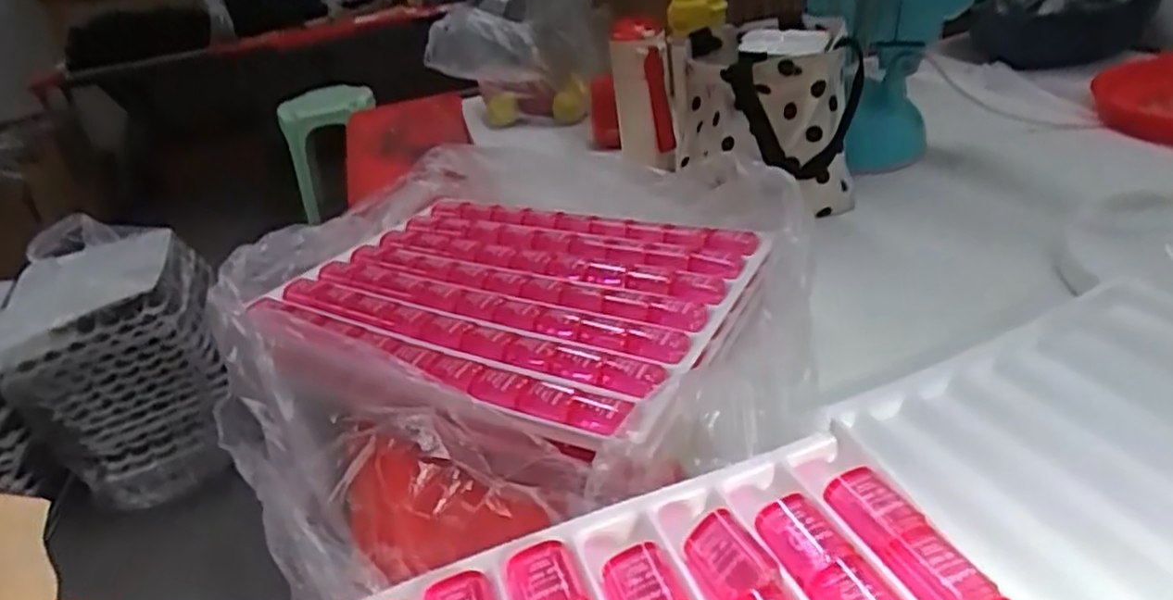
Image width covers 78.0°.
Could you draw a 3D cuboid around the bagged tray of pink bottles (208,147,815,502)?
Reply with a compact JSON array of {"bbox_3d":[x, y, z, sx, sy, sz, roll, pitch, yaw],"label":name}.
[{"bbox_3d":[-0.066,-0.014,0.637,0.514,0.082,0.395,6,35,23],"label":"bagged tray of pink bottles"}]

